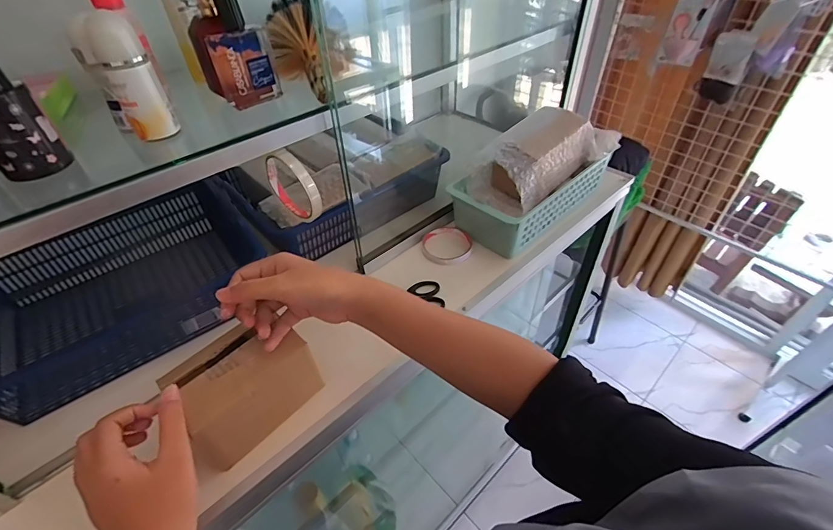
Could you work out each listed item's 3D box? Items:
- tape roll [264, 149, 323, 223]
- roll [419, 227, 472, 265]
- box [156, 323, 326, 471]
[{"bbox_3d":[-0.144,-0.092,0.466,0.083,0.085,0.012,27,51,25],"label":"tape roll"},{"bbox_3d":[0.049,-0.031,0.635,0.081,0.012,0.080,0,44,0],"label":"roll"},{"bbox_3d":[-0.173,0.121,0.409,0.125,0.075,0.090,-33,53,-29],"label":"box"}]

